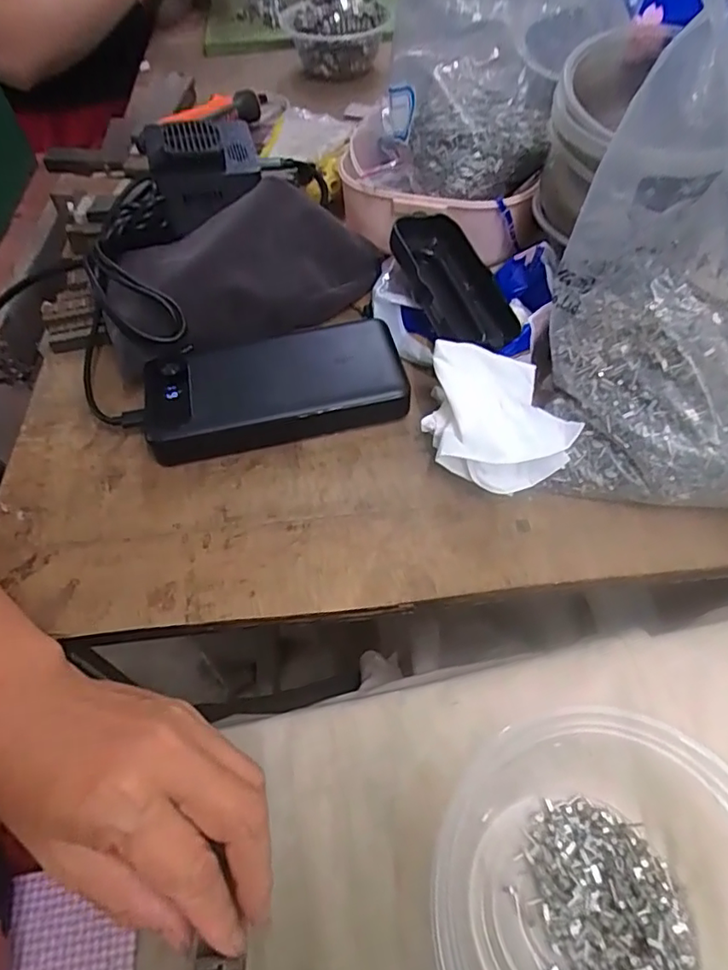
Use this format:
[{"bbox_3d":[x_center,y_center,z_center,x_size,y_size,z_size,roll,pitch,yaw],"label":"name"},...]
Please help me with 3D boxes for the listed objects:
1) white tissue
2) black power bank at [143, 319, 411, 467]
[{"bbox_3d":[0.073,-0.035,0.319,0.075,0.045,0.079,-2,56,1],"label":"white tissue"},{"bbox_3d":[-0.053,-0.061,0.349,0.158,0.026,0.069,-12,56,-6],"label":"black power bank"}]

